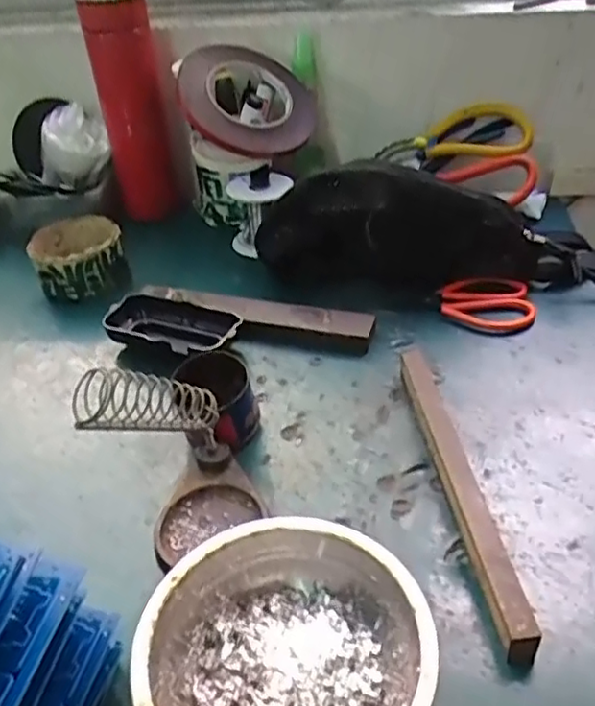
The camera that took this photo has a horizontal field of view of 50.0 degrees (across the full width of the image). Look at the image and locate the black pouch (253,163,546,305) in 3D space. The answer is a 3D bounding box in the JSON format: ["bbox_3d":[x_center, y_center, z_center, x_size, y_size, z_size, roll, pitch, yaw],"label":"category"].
[{"bbox_3d":[0.083,-0.108,0.562,0.251,0.114,0.067,11,40,18],"label":"black pouch"}]

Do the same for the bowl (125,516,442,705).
[{"bbox_3d":[-0.006,0.141,0.290,0.123,0.044,0.126,-2,38,2],"label":"bowl"}]

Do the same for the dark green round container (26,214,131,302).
[{"bbox_3d":[-0.206,-0.091,0.600,0.079,0.047,0.080,-2,38,2],"label":"dark green round container"}]

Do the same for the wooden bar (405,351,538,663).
[{"bbox_3d":[0.095,0.073,0.389,0.018,0.021,0.226,-5,38,-2],"label":"wooden bar"}]

